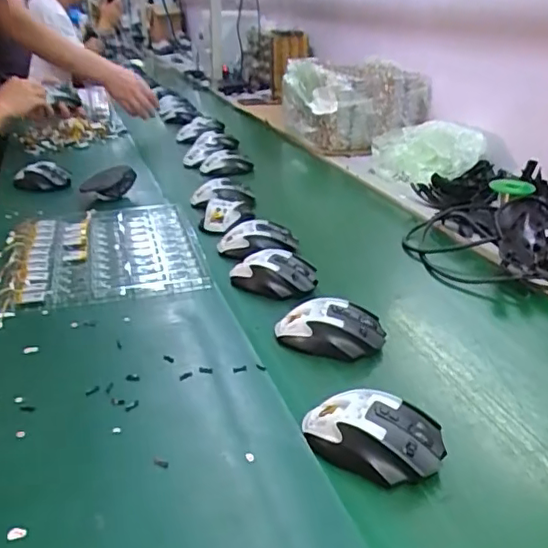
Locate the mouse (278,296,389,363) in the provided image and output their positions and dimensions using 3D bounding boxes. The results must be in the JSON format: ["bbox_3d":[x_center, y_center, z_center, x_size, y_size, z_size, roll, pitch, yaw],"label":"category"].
[{"bbox_3d":[0.062,0.057,0.630,0.117,0.036,0.064,6,27,12],"label":"mouse"}]

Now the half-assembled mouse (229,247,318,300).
[{"bbox_3d":[-0.002,-0.004,0.752,0.113,0.039,0.070,16,30,29],"label":"half-assembled mouse"}]

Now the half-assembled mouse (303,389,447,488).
[{"bbox_3d":[0.080,0.130,0.476,0.119,0.036,0.071,11,28,20],"label":"half-assembled mouse"}]

